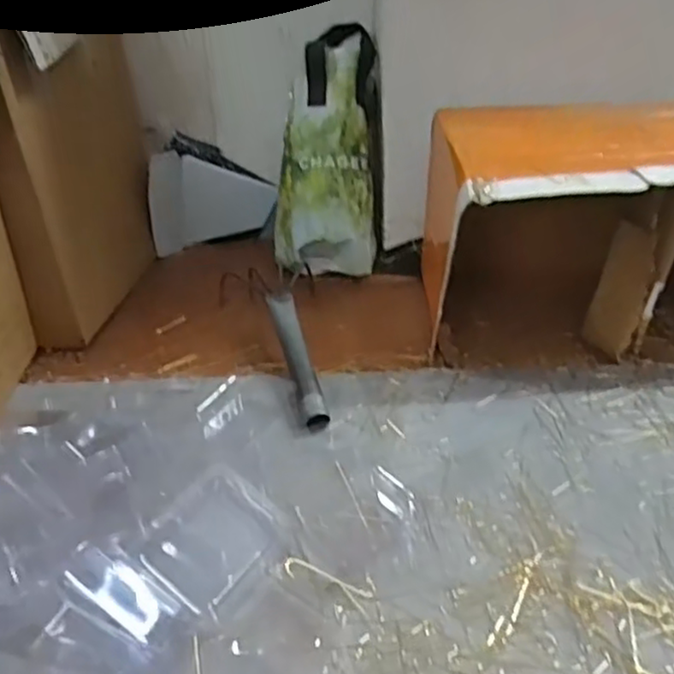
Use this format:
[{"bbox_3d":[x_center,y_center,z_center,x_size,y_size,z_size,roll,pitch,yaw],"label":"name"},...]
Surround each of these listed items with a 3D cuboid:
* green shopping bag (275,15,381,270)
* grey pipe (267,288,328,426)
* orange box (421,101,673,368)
[{"bbox_3d":[-0.005,-0.240,0.875,0.127,0.319,0.078,5,6,10],"label":"green shopping bag"},{"bbox_3d":[-0.042,0.014,0.691,0.027,0.033,0.209,-7,32,-11],"label":"grey pipe"},{"bbox_3d":[0.273,-0.102,0.750,0.343,0.234,0.214,-2,31,-3],"label":"orange box"}]

